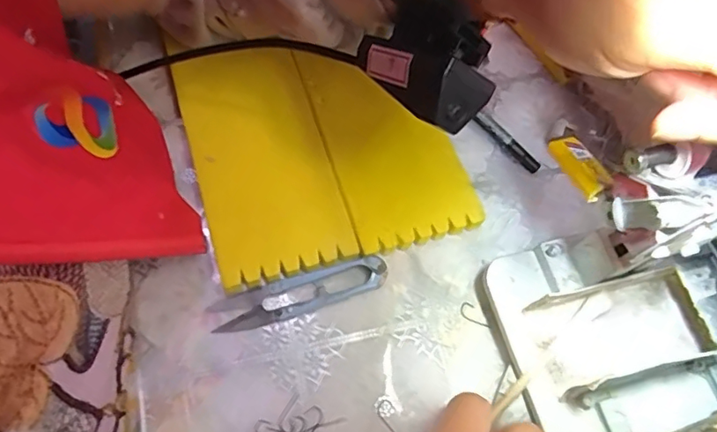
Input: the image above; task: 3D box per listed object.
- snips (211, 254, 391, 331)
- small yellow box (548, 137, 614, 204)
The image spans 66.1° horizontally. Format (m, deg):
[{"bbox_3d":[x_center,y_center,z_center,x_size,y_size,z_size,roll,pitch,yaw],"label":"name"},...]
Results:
[{"bbox_3d":[-0.033,0.043,0.316,0.100,0.004,0.022,-16,68,-14],"label":"snips"},{"bbox_3d":[0.111,-0.026,0.278,0.013,0.010,0.041,-13,47,-8],"label":"small yellow box"}]

